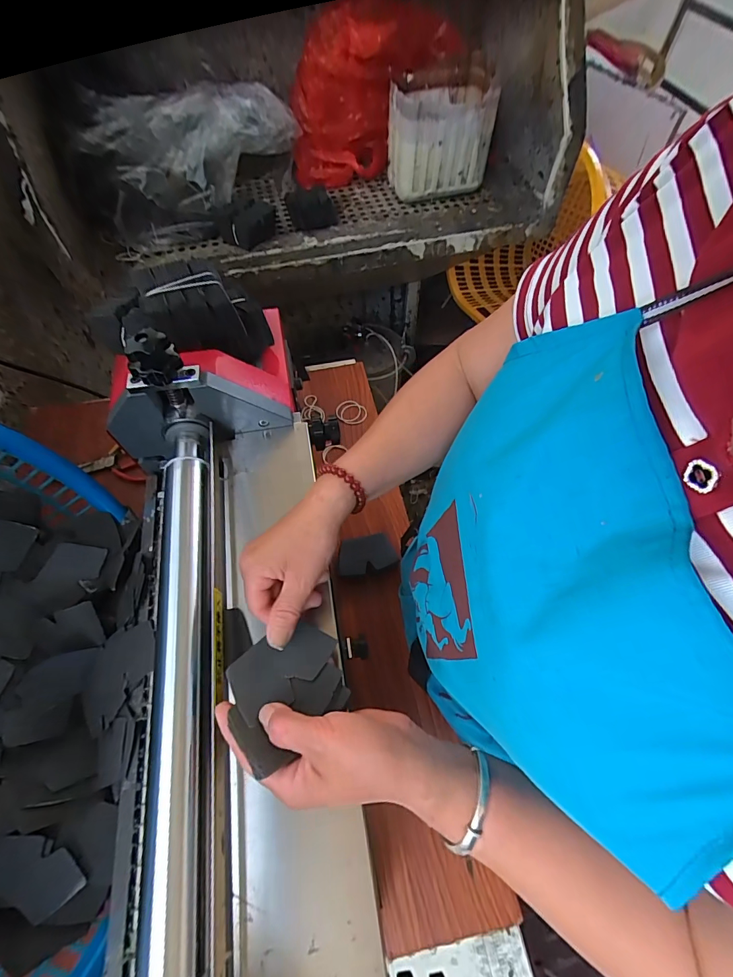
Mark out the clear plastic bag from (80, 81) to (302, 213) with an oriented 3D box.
[{"bbox_3d":[-0.334,-0.690,0.821,0.397,0.146,0.181,-14,62,-6],"label":"clear plastic bag"}]

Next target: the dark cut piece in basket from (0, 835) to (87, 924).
[{"bbox_3d":[-0.296,0.343,0.362,0.081,0.009,0.049,33,69,-3],"label":"dark cut piece in basket"}]

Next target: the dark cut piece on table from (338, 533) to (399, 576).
[{"bbox_3d":[-0.001,0.093,0.589,0.082,0.008,0.051,-9,69,-11],"label":"dark cut piece on table"}]

